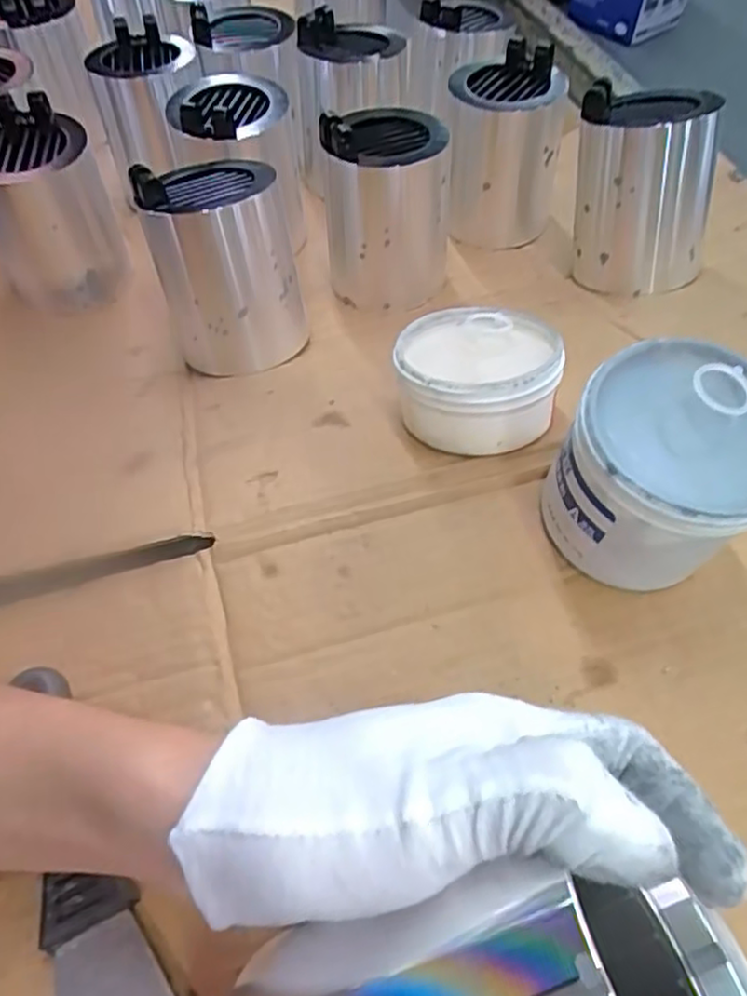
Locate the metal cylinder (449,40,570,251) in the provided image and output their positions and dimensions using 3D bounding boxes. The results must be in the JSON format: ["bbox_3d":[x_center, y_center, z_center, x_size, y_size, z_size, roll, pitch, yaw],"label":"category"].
[{"bbox_3d":[0.098,-0.269,0.524,0.084,0.114,0.085,1,56,1],"label":"metal cylinder"}]

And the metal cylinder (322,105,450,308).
[{"bbox_3d":[0.007,-0.212,0.475,0.087,0.103,0.095,-8,56,-6],"label":"metal cylinder"}]

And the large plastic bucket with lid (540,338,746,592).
[{"bbox_3d":[0.124,-0.007,0.291,0.078,0.086,0.081,0,57,0],"label":"large plastic bucket with lid"}]

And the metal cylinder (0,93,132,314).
[{"bbox_3d":[-0.237,-0.203,0.490,0.084,0.126,0.102,-29,61,-18],"label":"metal cylinder"}]

